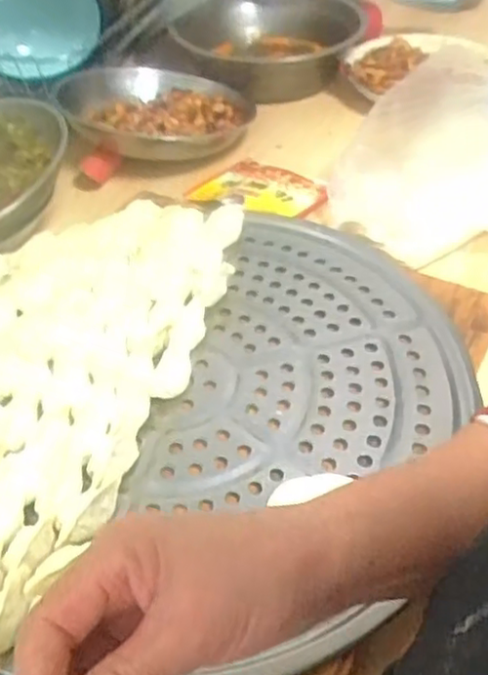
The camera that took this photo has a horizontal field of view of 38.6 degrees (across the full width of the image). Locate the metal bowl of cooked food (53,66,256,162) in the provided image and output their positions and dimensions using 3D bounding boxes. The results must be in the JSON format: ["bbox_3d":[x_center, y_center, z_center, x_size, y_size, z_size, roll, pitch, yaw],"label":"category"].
[{"bbox_3d":[-0.098,-0.258,0.794,0.210,0.053,0.196,2,45,-2],"label":"metal bowl of cooked food"}]

